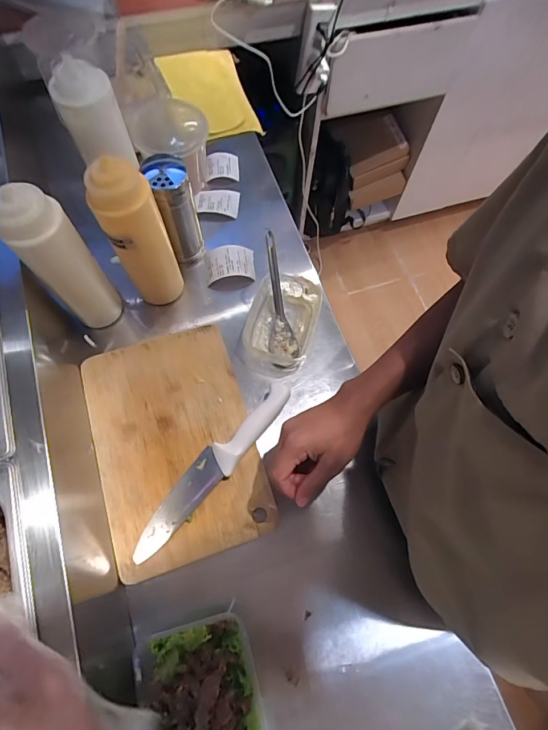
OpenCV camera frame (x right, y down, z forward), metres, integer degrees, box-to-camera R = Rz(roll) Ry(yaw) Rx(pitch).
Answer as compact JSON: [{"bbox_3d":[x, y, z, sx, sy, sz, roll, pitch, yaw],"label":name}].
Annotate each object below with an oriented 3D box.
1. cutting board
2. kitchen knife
[{"bbox_3d":[-0.131,0.098,0.521,0.197,0.012,0.292,-16,71,-8],"label":"cutting board"},{"bbox_3d":[-0.076,0.127,0.496,0.042,0.032,0.265,42,73,12],"label":"kitchen knife"}]

